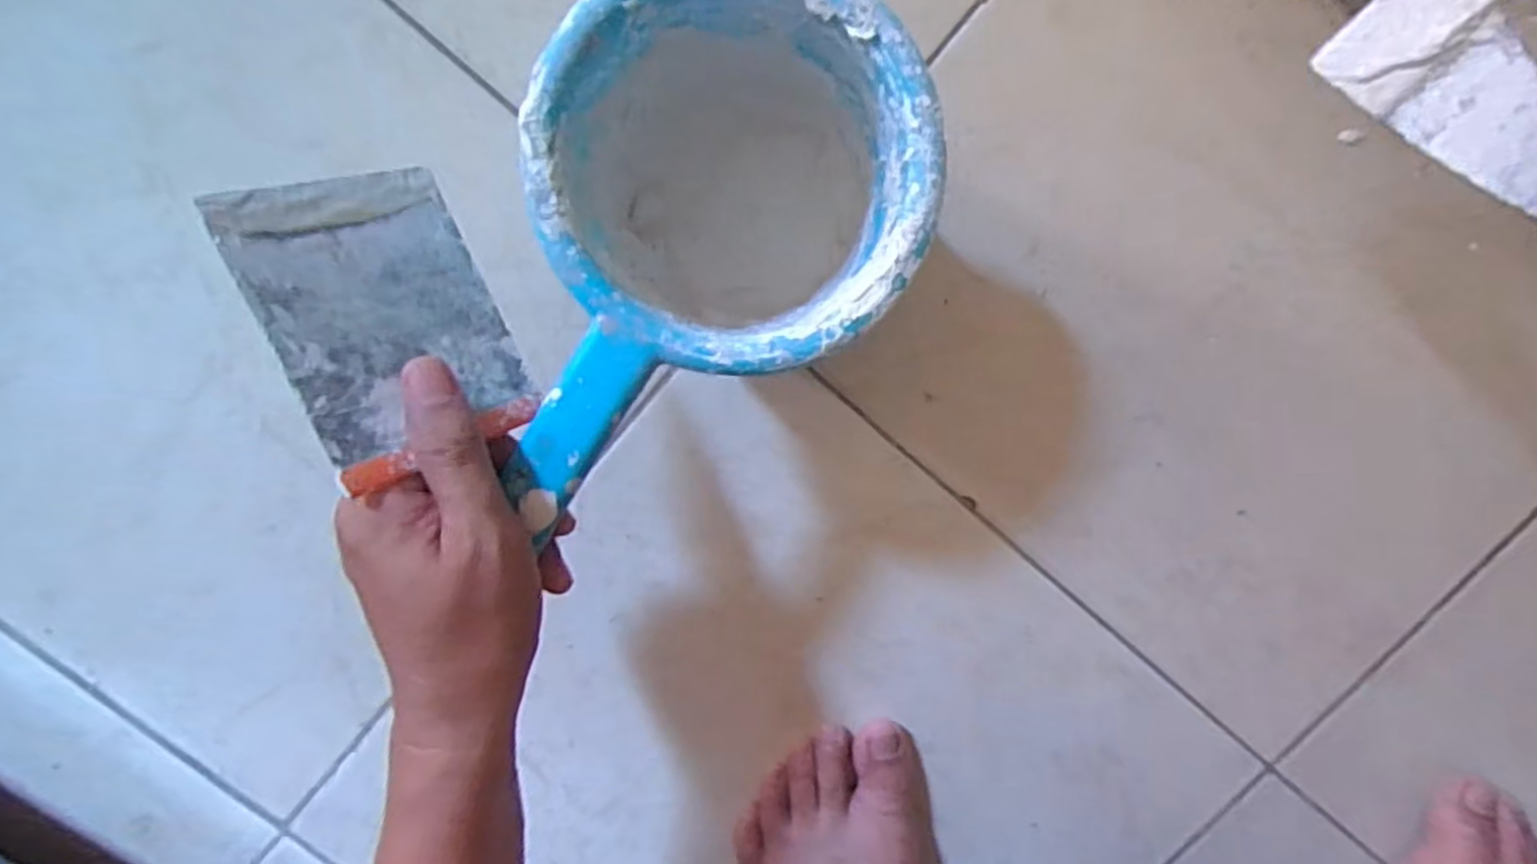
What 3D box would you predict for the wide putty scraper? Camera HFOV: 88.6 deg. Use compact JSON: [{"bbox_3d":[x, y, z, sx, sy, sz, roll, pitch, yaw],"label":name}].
[{"bbox_3d":[-0.132,-0.040,0.277,0.006,0.079,0.102,-18,100,43],"label":"wide putty scraper"}]

